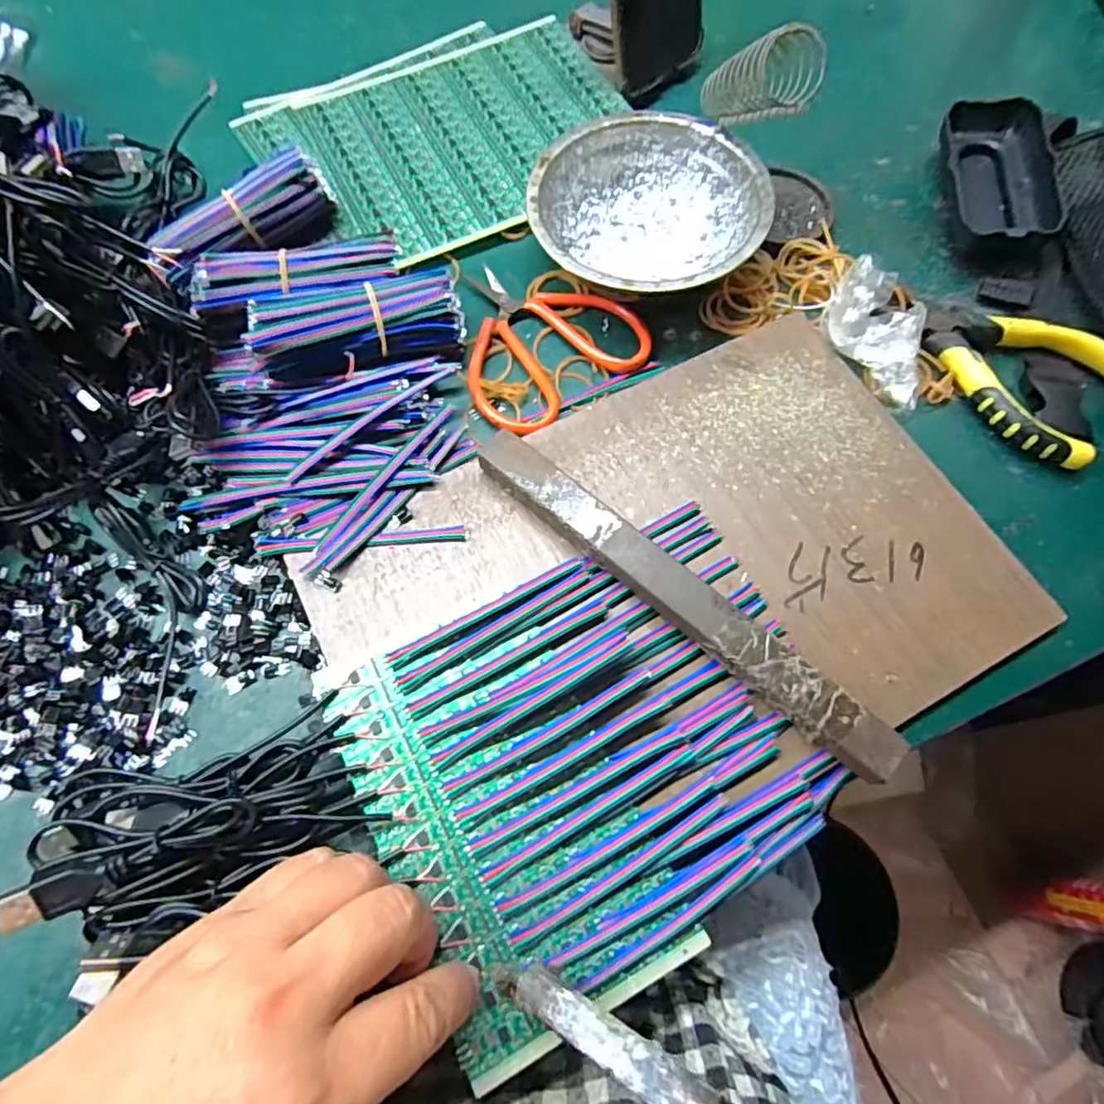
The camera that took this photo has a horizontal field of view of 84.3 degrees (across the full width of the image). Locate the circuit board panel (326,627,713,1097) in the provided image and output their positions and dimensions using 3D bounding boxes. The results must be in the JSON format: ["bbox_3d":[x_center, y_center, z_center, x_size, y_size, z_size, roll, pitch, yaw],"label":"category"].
[{"bbox_3d":[-0.018,0.104,0.245,0.095,0.005,0.151,-26,71,-11],"label":"circuit board panel"}]

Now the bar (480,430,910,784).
[{"bbox_3d":[0.051,0.019,0.269,0.214,0.018,0.023,41,73,14],"label":"bar"}]

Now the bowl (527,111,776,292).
[{"bbox_3d":[0.051,-0.184,0.339,0.122,0.040,0.122,0,68,-1],"label":"bowl"}]

